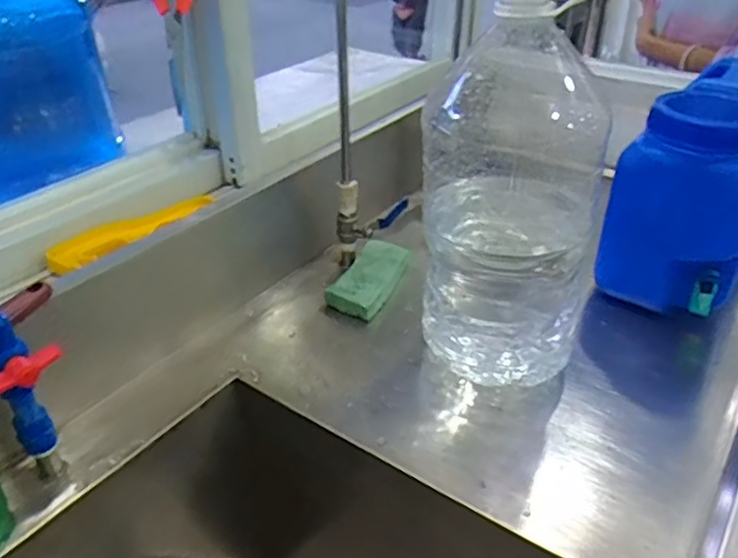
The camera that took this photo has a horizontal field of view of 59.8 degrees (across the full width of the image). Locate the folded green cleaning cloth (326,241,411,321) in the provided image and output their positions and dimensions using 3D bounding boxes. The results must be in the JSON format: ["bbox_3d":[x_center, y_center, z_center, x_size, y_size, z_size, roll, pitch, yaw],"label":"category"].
[{"bbox_3d":[0.002,-0.003,0.866,0.070,0.031,0.144,14,36,20],"label":"folded green cleaning cloth"}]

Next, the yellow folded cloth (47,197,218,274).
[{"bbox_3d":[-0.258,-0.055,0.716,0.034,0.021,0.199,29,43,36],"label":"yellow folded cloth"}]

